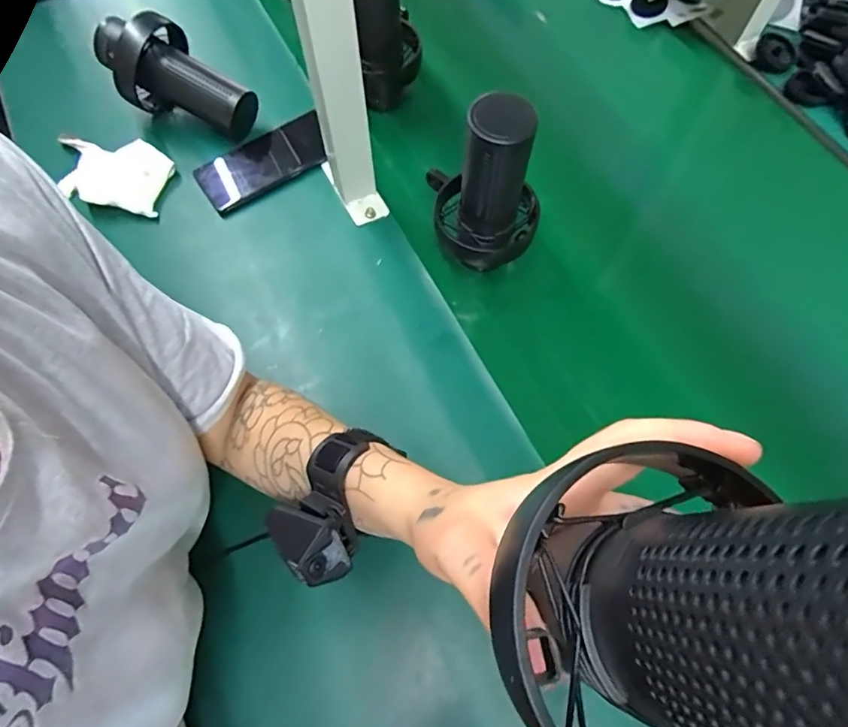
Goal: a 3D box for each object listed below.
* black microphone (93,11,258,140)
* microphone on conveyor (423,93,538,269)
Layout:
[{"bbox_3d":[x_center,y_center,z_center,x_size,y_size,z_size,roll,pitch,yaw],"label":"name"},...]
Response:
[{"bbox_3d":[-0.280,-0.321,0.581,0.178,0.087,0.082,27,69,-5],"label":"black microphone"},{"bbox_3d":[0.055,-0.155,0.468,0.106,0.179,0.080,9,67,4],"label":"microphone on conveyor"}]

